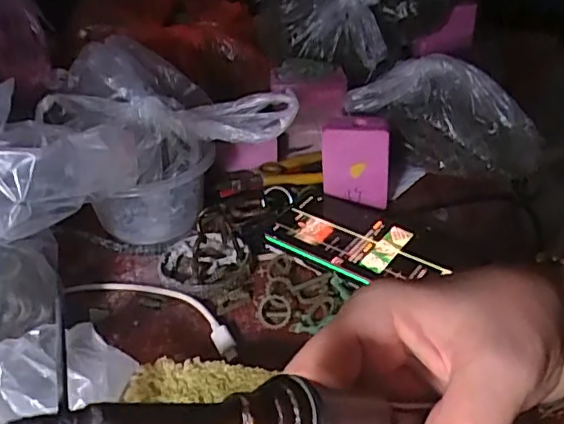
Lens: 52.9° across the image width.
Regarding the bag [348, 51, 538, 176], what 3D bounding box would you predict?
[{"bbox_3d":[0.149,-0.086,0.524,0.167,0.094,0.050,12,35,21],"label":"bag"}]

